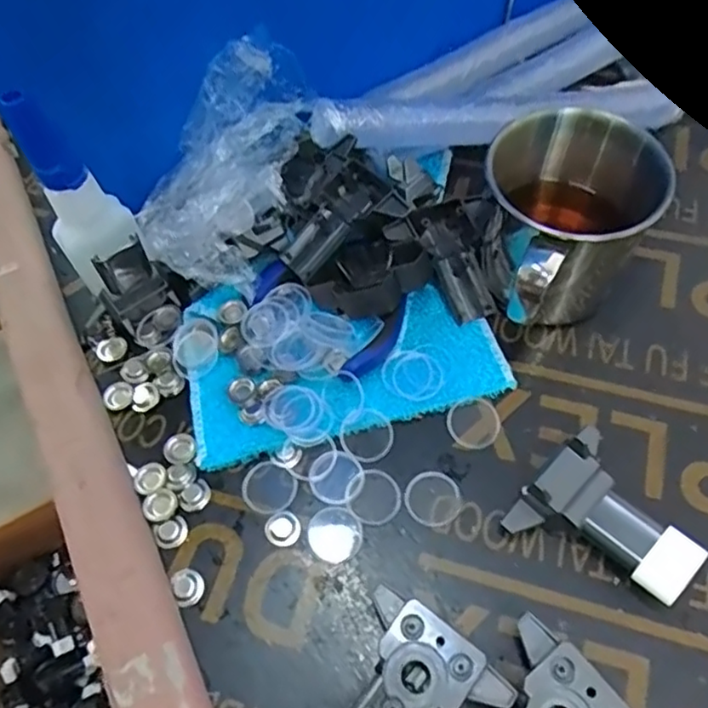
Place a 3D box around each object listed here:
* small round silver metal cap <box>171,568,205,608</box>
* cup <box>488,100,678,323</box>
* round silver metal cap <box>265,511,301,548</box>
[{"bbox_3d":[-0.066,0.092,0.252,0.012,0.004,0.014,-24,62,-11],"label":"small round silver metal cap"},{"bbox_3d":[0.097,-0.055,0.285,0.069,0.079,0.078,-4,60,1],"label":"cup"},{"bbox_3d":[-0.030,0.072,0.262,0.014,0.004,0.015,-1,60,2],"label":"round silver metal cap"}]

